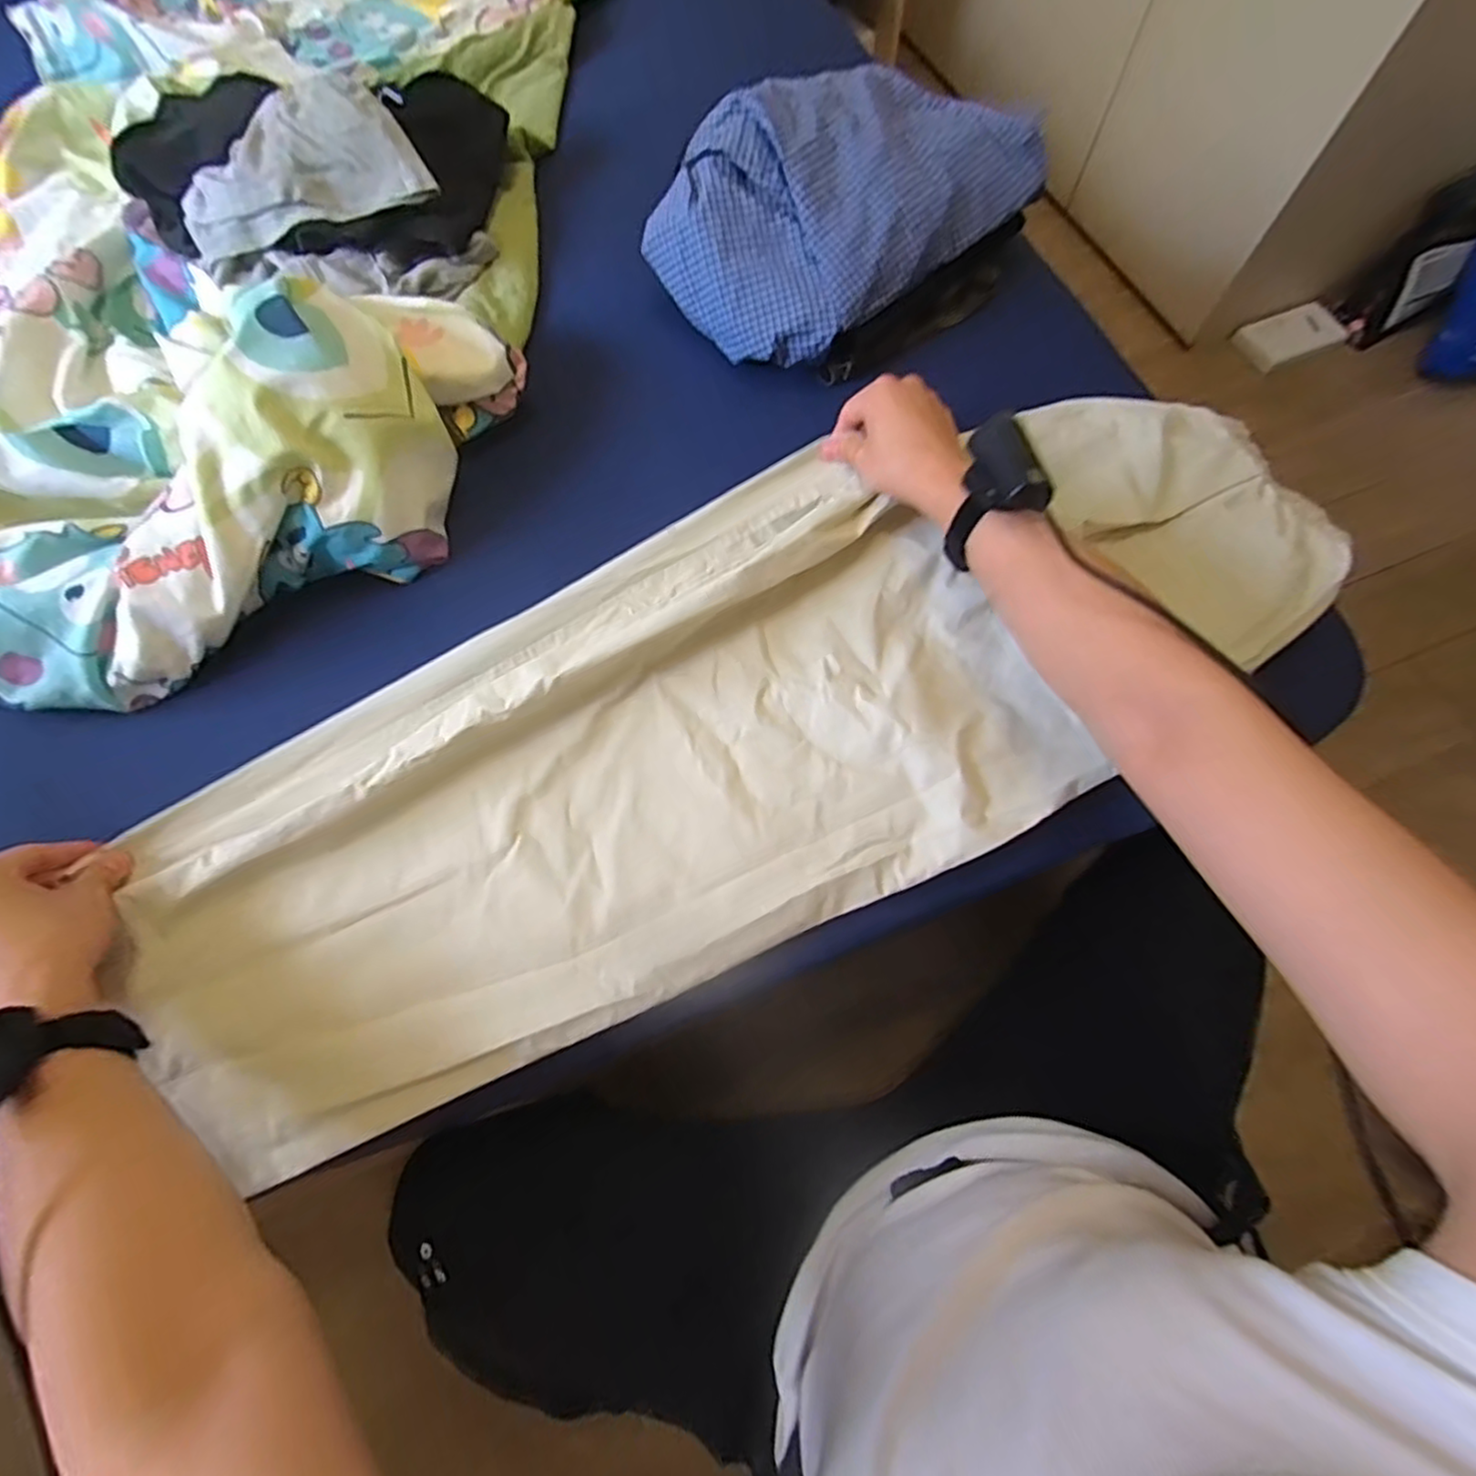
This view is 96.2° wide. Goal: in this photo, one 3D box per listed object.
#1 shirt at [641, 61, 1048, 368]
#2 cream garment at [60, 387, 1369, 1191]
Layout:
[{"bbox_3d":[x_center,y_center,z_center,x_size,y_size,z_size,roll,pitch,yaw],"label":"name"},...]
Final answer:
[{"bbox_3d":[0.109,-0.545,0.650,0.384,0.120,0.233,-40,74,-14],"label":"shirt"},{"bbox_3d":[0.022,-0.039,0.513,0.931,0.050,0.338,-26,71,-9],"label":"cream garment"}]

